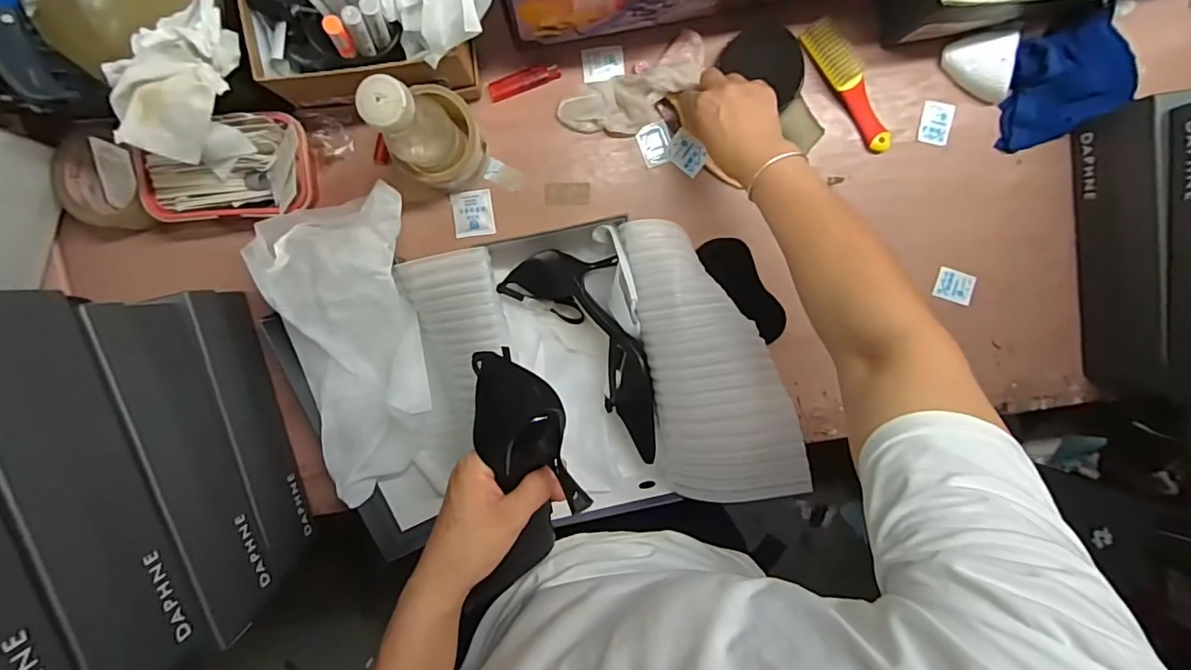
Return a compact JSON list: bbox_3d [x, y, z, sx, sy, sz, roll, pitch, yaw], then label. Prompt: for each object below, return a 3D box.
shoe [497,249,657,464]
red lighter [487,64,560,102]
[{"bbox_3d":[0.016,0.008,0.577,0.106,0.061,0.250,-40,97,2],"label":"shoe"},{"bbox_3d":[-0.078,-0.277,0.587,0.078,0.009,0.021,-20,97,0],"label":"red lighter"}]

